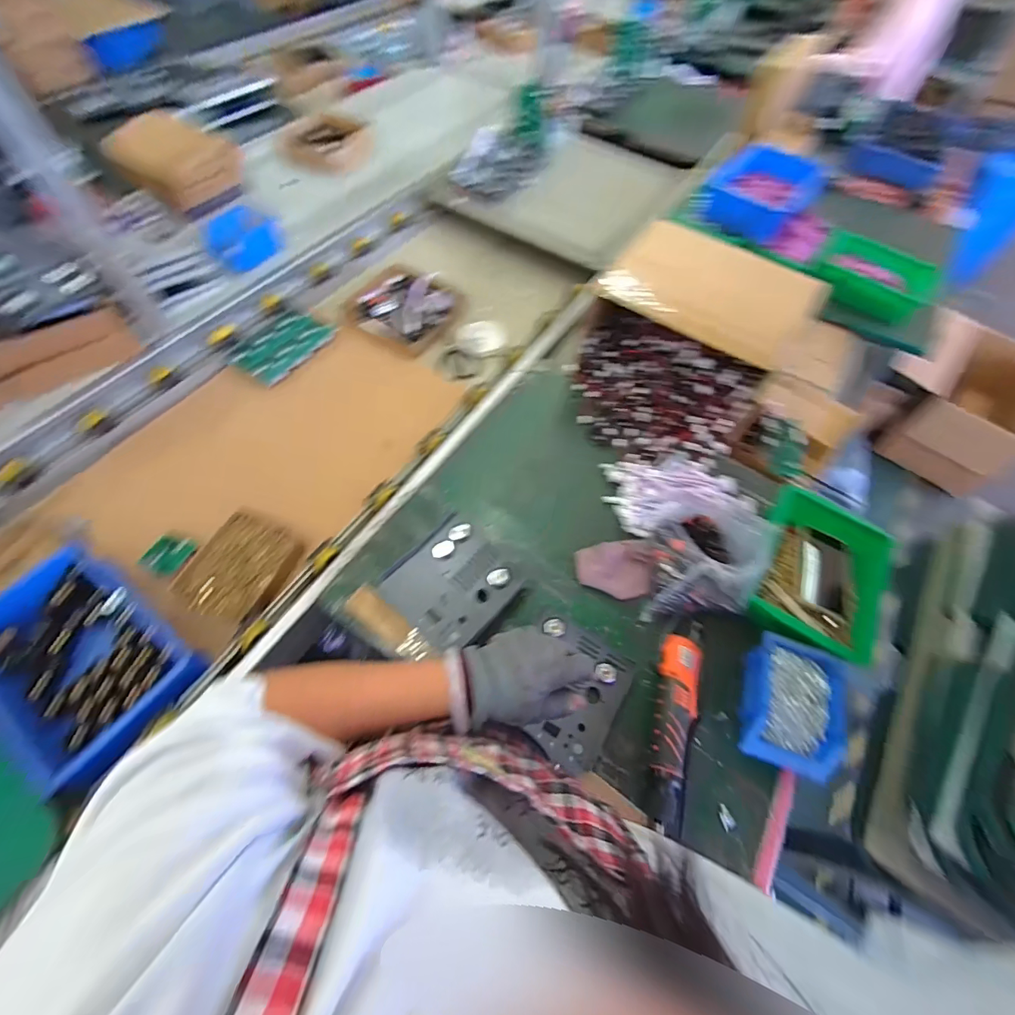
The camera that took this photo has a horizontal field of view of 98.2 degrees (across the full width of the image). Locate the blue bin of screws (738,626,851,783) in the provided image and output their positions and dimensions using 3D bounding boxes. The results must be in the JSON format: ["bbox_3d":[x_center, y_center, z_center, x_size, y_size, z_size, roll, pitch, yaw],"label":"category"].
[{"bbox_3d":[0.385,0.270,0.600,0.110,0.066,0.157,18,62,6],"label":"blue bin of screws"}]

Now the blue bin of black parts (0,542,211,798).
[{"bbox_3d":[-0.624,0.231,0.637,0.306,0.070,0.224,31,65,13],"label":"blue bin of black parts"}]

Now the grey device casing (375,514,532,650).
[{"bbox_3d":[-0.080,0.116,0.668,0.159,0.049,0.169,42,67,17],"label":"grey device casing"}]

